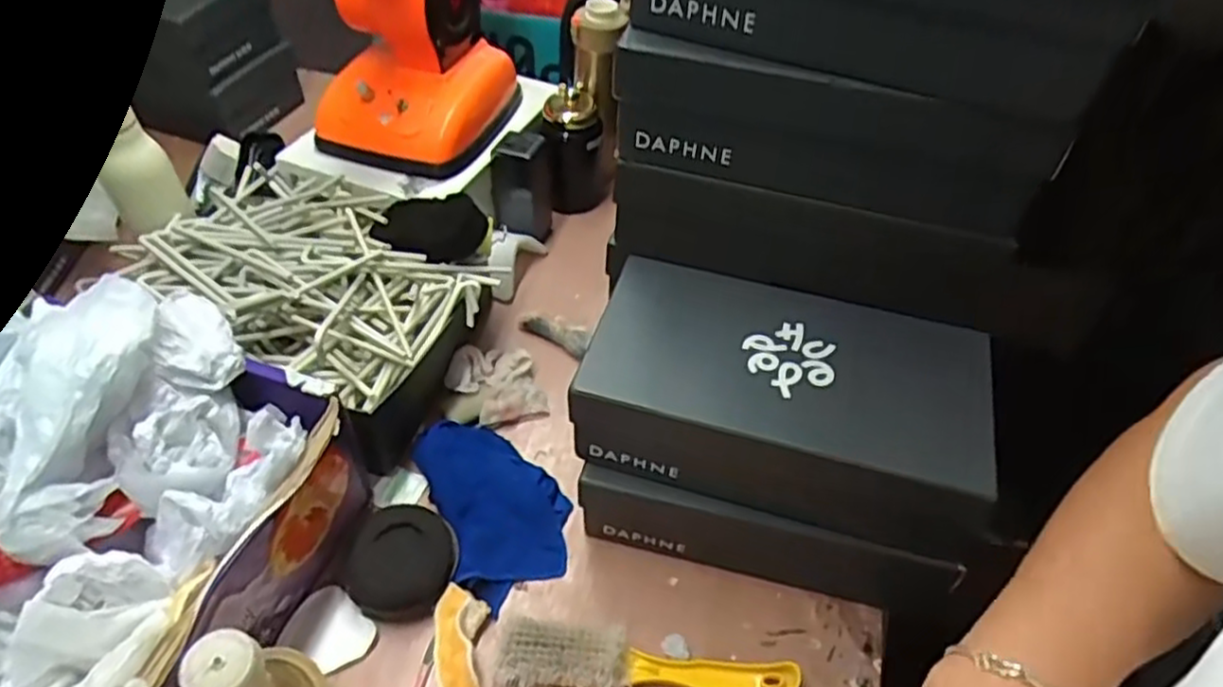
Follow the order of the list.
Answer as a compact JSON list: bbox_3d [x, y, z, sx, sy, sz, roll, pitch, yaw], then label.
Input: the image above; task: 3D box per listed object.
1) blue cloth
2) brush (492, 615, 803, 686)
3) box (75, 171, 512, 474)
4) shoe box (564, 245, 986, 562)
[{"bbox_3d":[-0.112,0.139,0.681,0.116,0.035,0.183,-28,55,-25],"label":"blue cloth"},{"bbox_3d":[0.025,0.248,0.583,0.225,0.034,0.051,4,48,1],"label":"brush"},{"bbox_3d":[-0.299,-0.049,0.756,0.334,0.117,0.236,29,53,22],"label":"box"},{"bbox_3d":[0.134,0.040,0.592,0.298,0.100,0.155,15,49,11],"label":"shoe box"}]

